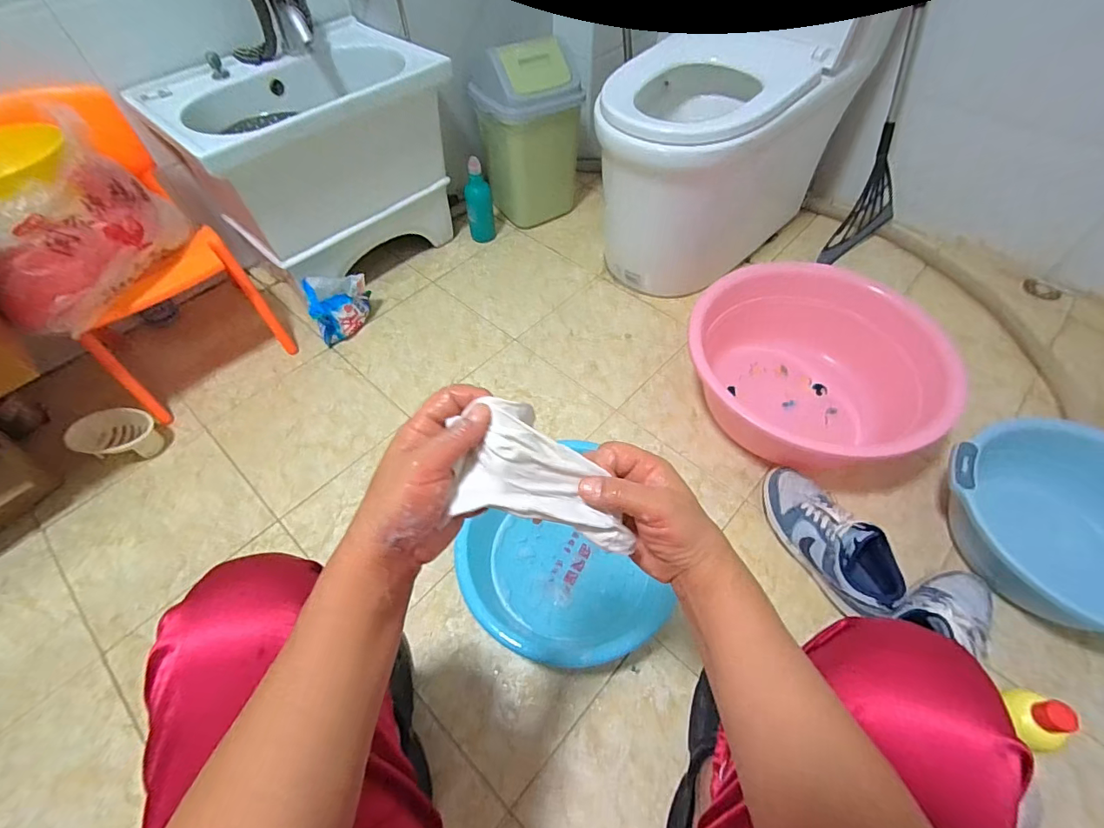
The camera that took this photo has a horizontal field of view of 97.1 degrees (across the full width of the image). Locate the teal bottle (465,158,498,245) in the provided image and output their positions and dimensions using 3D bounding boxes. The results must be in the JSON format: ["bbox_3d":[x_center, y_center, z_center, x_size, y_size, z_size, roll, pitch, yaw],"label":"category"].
[{"bbox_3d":[-0.196,-0.572,1.320,0.072,0.220,0.056,-9,56,-5],"label":"teal bottle"}]

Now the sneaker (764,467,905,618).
[{"bbox_3d":[0.466,0.206,0.828,0.105,0.106,0.272,-17,57,-10],"label":"sneaker"}]

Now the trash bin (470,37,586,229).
[{"bbox_3d":[-0.069,-0.718,1.284,0.223,0.436,0.199,-26,59,-16],"label":"trash bin"}]

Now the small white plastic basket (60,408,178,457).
[{"bbox_3d":[-0.892,0.047,1.017,0.155,0.076,0.104,5,56,5],"label":"small white plastic basket"}]

